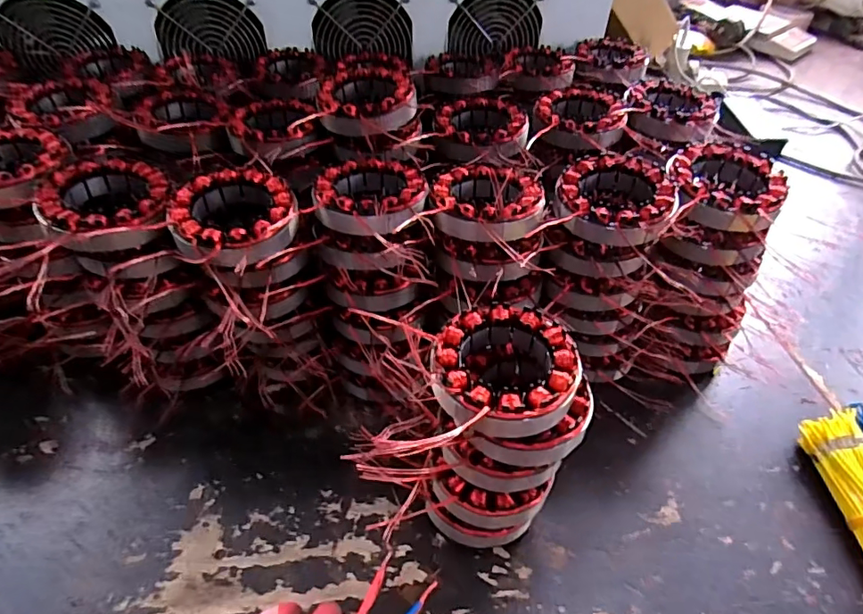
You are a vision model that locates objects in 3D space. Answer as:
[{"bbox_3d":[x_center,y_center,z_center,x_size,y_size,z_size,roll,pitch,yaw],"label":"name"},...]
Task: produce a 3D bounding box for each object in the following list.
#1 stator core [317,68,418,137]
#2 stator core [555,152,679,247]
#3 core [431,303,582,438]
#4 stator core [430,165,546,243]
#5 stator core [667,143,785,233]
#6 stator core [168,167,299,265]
[{"bbox_3d":[-0.057,-0.180,0.450,0.082,0.035,0.091,-6,46,-10],"label":"stator core"},{"bbox_3d":[0.140,-0.080,0.391,0.087,0.036,0.097,10,45,6],"label":"stator core"},{"bbox_3d":[0.044,0.039,0.311,0.085,0.033,0.089,5,45,2],"label":"core"},{"bbox_3d":[0.042,-0.076,0.392,0.083,0.039,0.087,2,45,-2],"label":"stator core"},{"bbox_3d":[0.229,-0.097,0.397,0.081,0.028,0.084,18,47,14],"label":"stator core"},{"bbox_3d":[-0.145,-0.066,0.366,0.087,0.024,0.084,2,45,-2],"label":"stator core"}]

